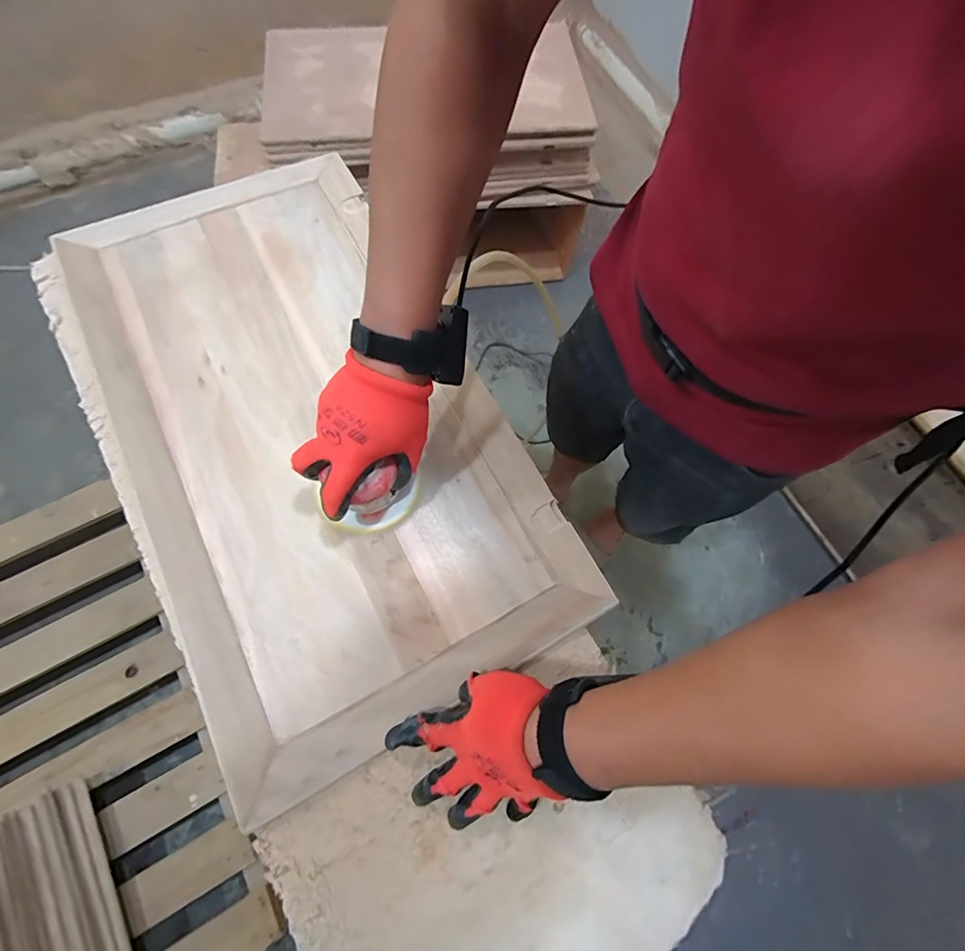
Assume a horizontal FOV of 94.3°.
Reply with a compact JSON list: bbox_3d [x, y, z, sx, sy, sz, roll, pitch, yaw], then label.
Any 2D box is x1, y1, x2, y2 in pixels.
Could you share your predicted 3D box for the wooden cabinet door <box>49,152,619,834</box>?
[{"bbox_3d":[-0.213,-0.082,0.522,0.397,0.029,0.716,-28,75,-10],"label":"wooden cabinet door"}]

